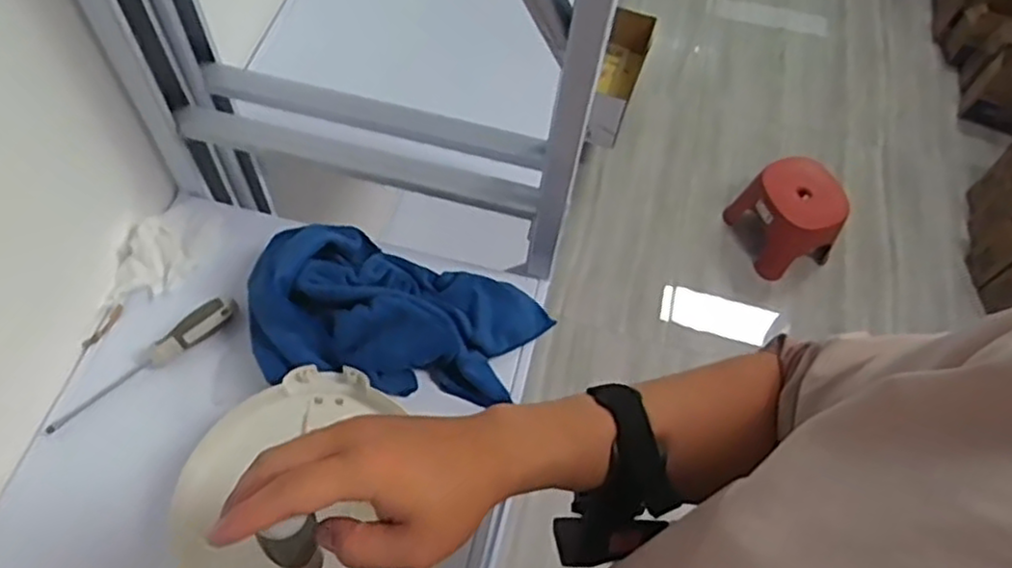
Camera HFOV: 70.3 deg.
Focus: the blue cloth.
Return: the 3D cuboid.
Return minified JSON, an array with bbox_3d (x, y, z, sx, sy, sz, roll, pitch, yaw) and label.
[{"bbox_3d":[-0.100,0.037,0.662,0.265,0.074,0.162,11,61,3],"label":"blue cloth"}]

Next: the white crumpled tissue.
[{"bbox_3d":[-0.344,-0.025,0.697,0.065,0.030,0.108,39,66,17],"label":"white crumpled tissue"}]

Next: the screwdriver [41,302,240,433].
[{"bbox_3d":[-0.329,0.072,0.655,0.184,0.021,0.024,-37,70,-21],"label":"screwdriver"}]

